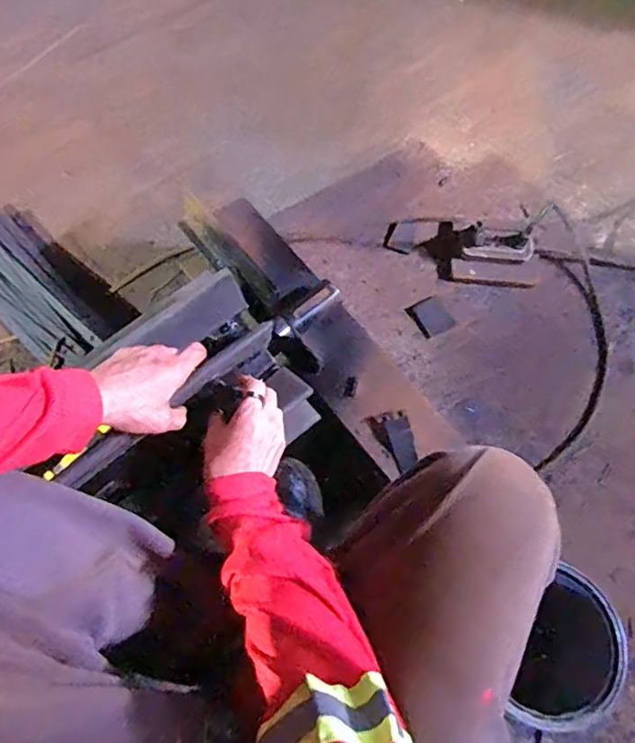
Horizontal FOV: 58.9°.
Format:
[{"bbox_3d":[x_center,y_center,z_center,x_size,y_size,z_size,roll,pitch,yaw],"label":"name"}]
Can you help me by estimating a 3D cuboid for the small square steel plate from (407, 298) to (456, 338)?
[{"bbox_3d":[0.196,-0.094,0.968,0.056,0.012,0.064,-32,74,-12],"label":"small square steel plate"}]

